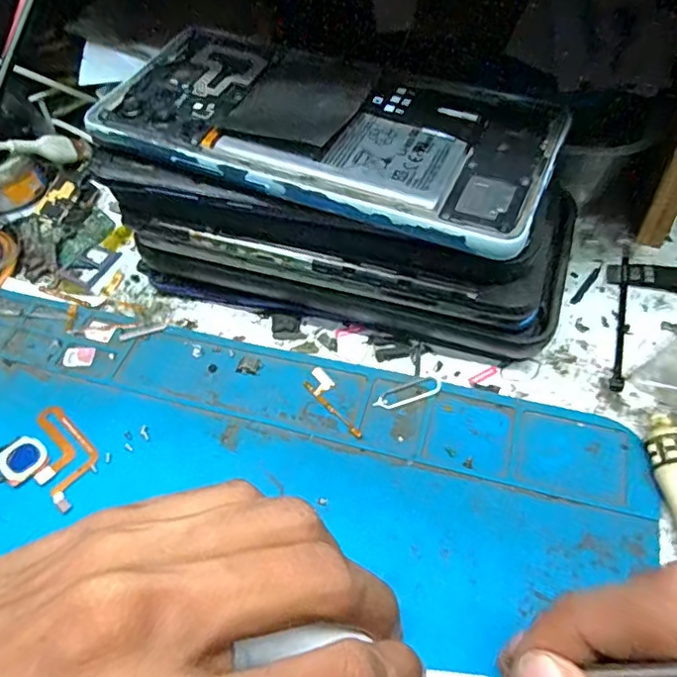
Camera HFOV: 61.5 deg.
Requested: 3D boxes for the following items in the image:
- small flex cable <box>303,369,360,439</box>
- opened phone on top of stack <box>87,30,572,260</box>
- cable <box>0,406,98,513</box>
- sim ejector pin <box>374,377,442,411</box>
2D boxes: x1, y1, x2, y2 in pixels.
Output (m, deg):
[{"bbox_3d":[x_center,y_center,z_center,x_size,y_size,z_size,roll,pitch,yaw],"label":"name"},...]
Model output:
[{"bbox_3d":[0.000,0.023,0.213,0.009,0.004,0.033,-36,58,-20],"label":"small flex cable"},{"bbox_3d":[-0.005,-0.075,0.197,0.153,0.011,0.072,19,59,18],"label":"opened phone on top of stack"},{"bbox_3d":[-0.106,0.043,0.210,0.036,0.004,0.029,25,59,22],"label":"cable"},{"bbox_3d":[0.026,0.021,0.213,0.026,0.004,0.009,-19,61,-3],"label":"sim ejector pin"}]

